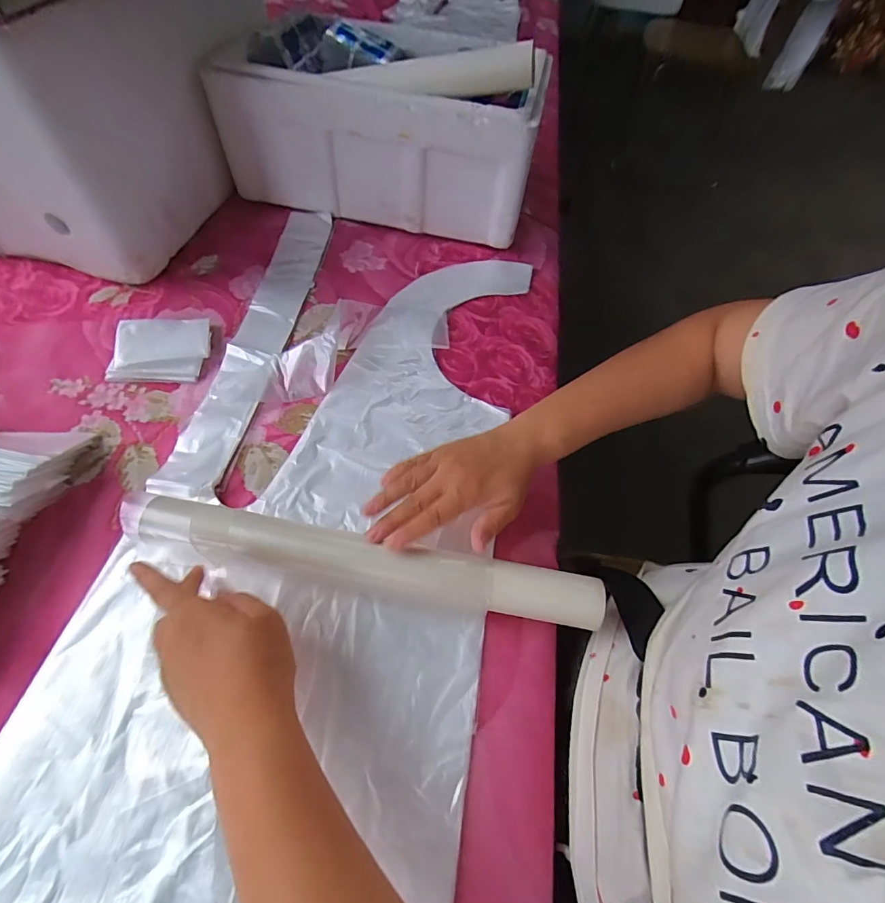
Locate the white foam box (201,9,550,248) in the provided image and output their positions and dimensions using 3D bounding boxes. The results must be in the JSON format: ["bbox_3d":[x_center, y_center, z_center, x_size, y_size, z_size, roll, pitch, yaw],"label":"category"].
[{"bbox_3d":[-0.074,-0.441,0.591,0.381,0.190,0.230,11,58,2],"label":"white foam box"}]

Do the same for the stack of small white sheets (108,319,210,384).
[{"bbox_3d":[-0.294,-0.110,0.458,0.091,0.018,0.079,-1,58,-6],"label":"stack of small white sheets"}]

